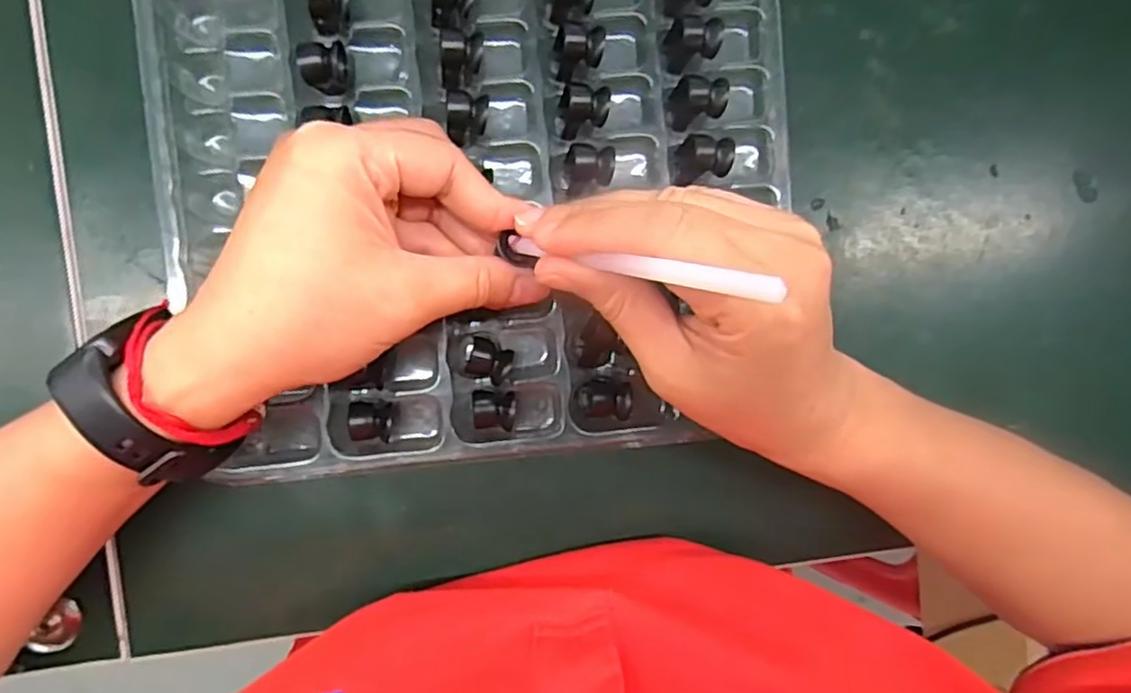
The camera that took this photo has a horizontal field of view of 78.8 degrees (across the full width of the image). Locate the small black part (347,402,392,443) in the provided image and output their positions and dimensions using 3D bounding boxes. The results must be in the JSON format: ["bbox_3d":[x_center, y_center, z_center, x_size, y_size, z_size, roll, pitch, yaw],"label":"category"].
[{"bbox_3d":[-0.078,0.031,0.277,0.017,0.011,0.015,7,91,-5],"label":"small black part"}]

